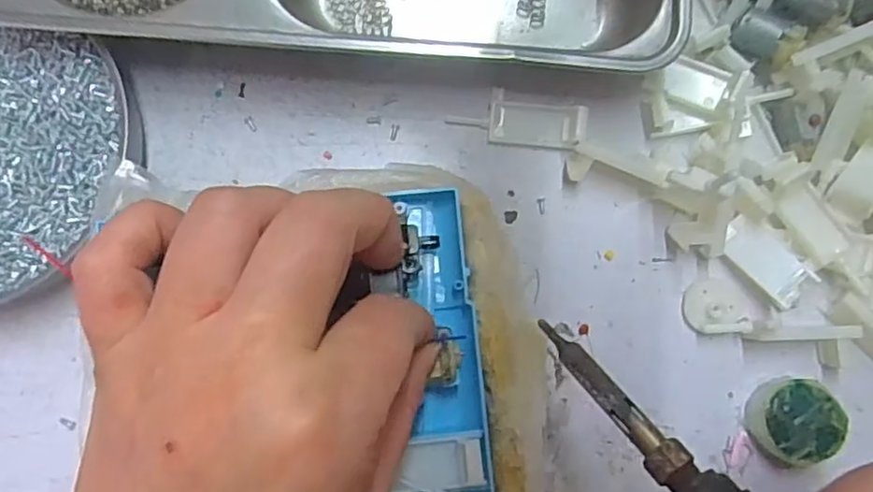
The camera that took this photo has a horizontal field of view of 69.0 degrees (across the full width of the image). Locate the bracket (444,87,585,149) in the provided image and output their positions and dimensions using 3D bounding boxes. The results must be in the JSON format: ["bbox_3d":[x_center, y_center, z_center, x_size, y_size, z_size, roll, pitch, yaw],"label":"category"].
[{"bbox_3d":[0.036,-0.055,0.275,0.057,0.015,0.024,7,86,11],"label":"bracket"}]

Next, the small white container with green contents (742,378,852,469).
[{"bbox_3d":[0.146,0.071,0.259,0.033,0.019,0.030,0,84,0],"label":"small white container with green contents"}]

